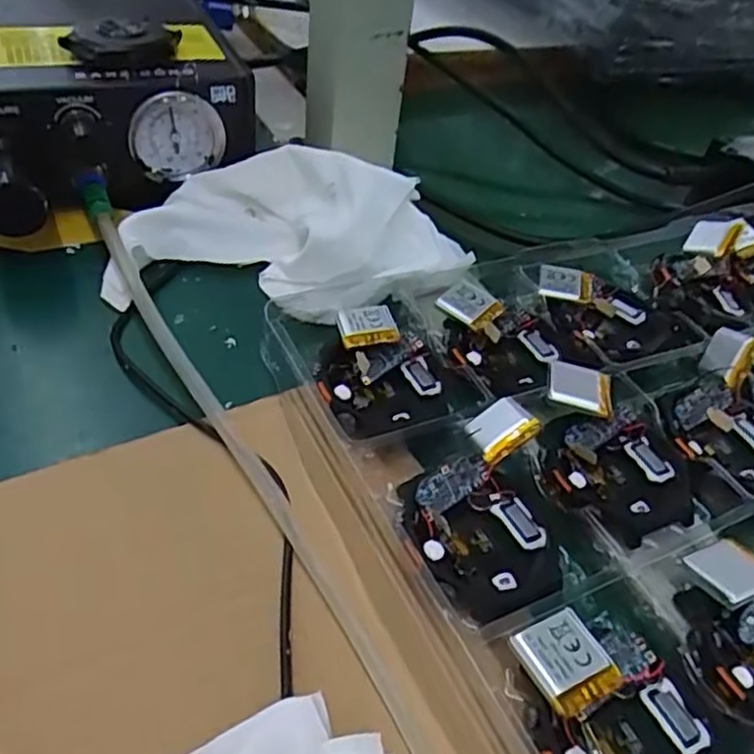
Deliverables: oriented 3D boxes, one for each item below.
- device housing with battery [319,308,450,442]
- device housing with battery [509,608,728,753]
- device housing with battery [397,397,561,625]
[{"bbox_3d":[0.001,-0.002,0.260,0.046,0.018,0.056,-6,46,-13],"label":"device housing with battery"},{"bbox_3d":[0.062,0.090,0.177,0.046,0.017,0.058,-17,50,-23],"label":"device housing with battery"},{"bbox_3d":[0.031,0.040,0.215,0.046,0.025,0.059,-4,46,-12],"label":"device housing with battery"}]

